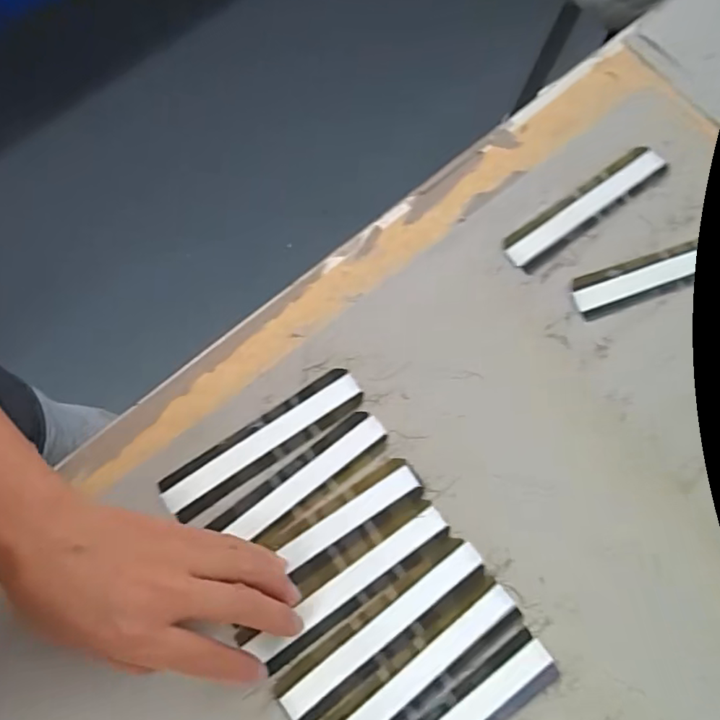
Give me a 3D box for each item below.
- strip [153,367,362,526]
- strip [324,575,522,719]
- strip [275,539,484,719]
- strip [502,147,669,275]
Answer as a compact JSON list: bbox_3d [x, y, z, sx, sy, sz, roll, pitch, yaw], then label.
[{"bbox_3d":[-0.062,0.053,0.374,0.139,0.004,0.032,-34,75,-10],"label":"strip"},{"bbox_3d":[0.033,0.184,0.335,0.139,0.004,0.031,-36,76,-10],"label":"strip"},{"bbox_3d":[0.014,0.160,0.342,0.141,0.004,0.028,-37,76,-11],"label":"strip"},{"bbox_3d":[0.166,-0.112,0.421,0.141,0.006,0.030,-35,75,-10],"label":"strip"}]

